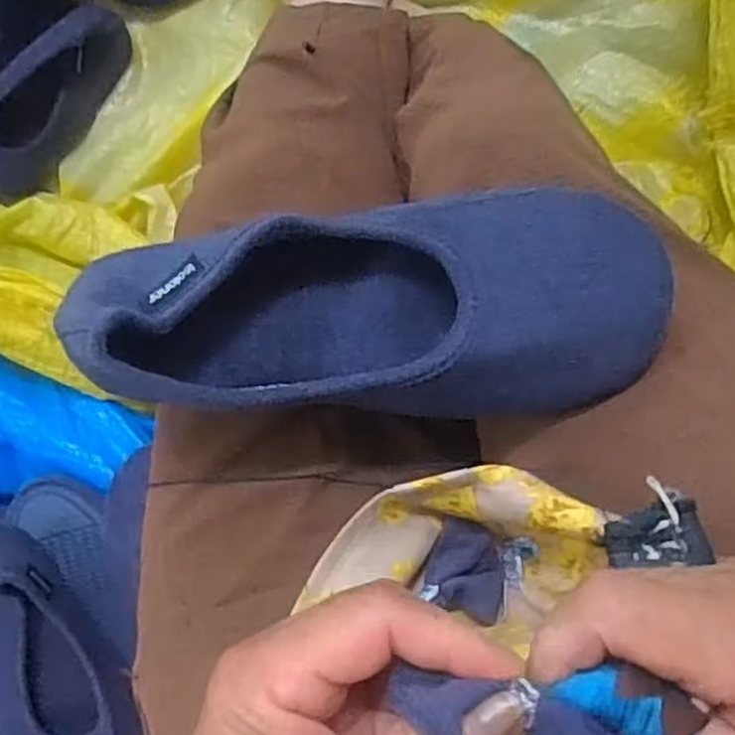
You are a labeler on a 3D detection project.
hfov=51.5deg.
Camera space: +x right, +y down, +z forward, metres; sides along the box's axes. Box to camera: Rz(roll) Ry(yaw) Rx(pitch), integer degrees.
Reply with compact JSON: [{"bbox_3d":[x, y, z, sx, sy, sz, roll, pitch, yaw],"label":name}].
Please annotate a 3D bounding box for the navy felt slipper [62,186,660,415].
[{"bbox_3d":[-0.001,-0.021,0.306,0.235,0.079,0.089,-6,90,8],"label":"navy felt slipper"}]

